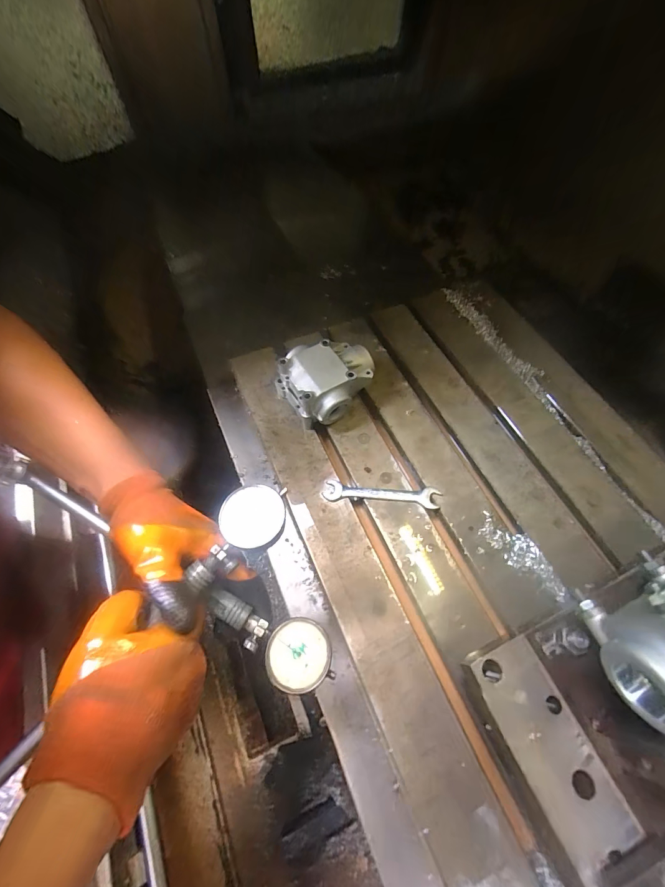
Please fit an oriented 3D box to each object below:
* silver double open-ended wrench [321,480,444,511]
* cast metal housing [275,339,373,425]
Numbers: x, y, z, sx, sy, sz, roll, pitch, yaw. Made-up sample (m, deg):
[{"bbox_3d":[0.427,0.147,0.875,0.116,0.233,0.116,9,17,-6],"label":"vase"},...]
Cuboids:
[{"bbox_3d":[0.076,0.080,0.551,0.177,0.005,0.032,5,62,2],"label":"silver double open-ended wrench"},{"bbox_3d":[-0.007,-0.109,0.608,0.151,0.085,0.129,-37,68,-18],"label":"cast metal housing"}]

